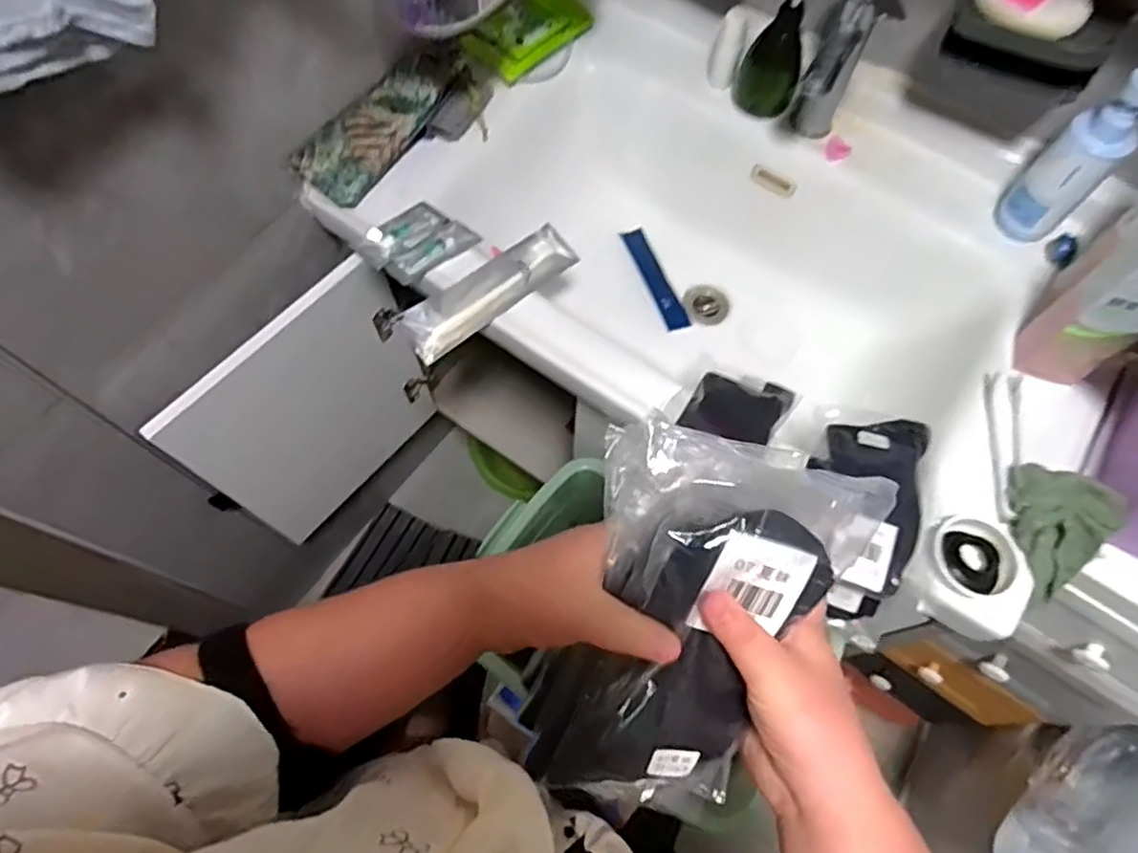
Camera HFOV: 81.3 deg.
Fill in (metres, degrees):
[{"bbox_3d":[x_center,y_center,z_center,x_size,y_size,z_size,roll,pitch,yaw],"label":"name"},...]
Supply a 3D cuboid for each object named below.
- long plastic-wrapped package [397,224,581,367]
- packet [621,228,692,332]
[{"bbox_3d":[-0.074,-0.138,0.663,0.214,0.011,0.052,-41,96,-31],"label":"long plastic-wrapped package"},{"bbox_3d":[0.110,-0.188,0.844,0.032,0.008,0.154,-18,68,-10],"label":"packet"}]

